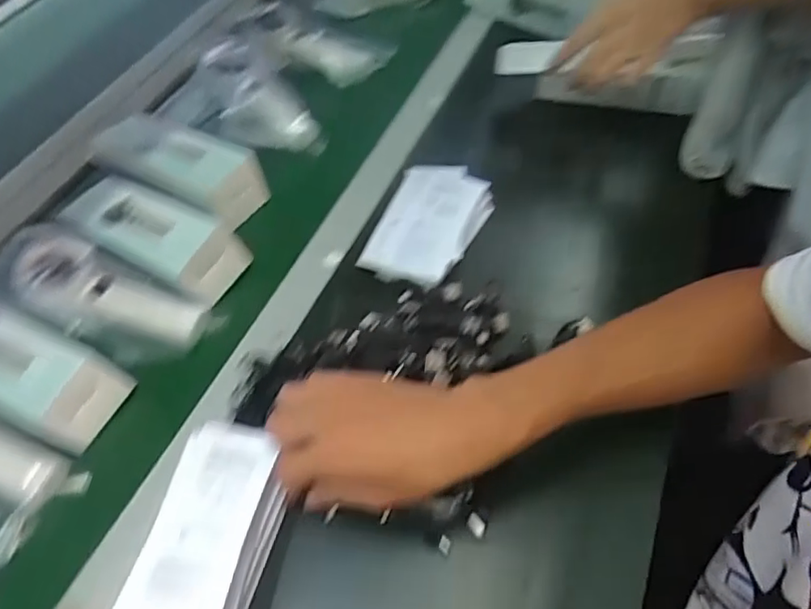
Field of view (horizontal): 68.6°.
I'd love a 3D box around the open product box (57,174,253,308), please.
[{"bbox_3d":[-0.229,-0.065,0.532,0.170,0.050,0.070,23,61,18],"label":"open product box"}]

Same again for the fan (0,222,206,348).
[{"bbox_3d":[-0.261,-0.012,0.507,0.186,0.032,0.070,23,59,0],"label":"fan"}]

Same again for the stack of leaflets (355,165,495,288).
[{"bbox_3d":[0.025,-0.076,0.541,0.082,0.025,0.139,17,59,15],"label":"stack of leaflets"}]

